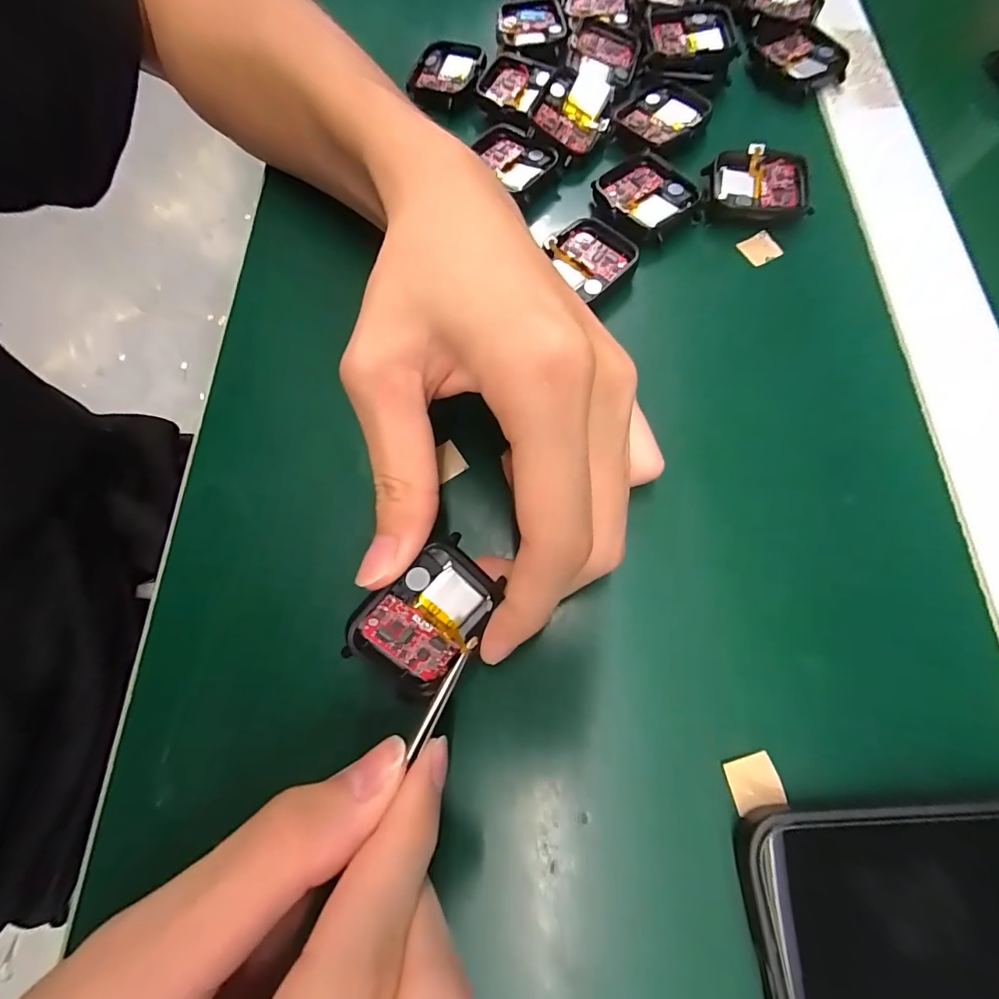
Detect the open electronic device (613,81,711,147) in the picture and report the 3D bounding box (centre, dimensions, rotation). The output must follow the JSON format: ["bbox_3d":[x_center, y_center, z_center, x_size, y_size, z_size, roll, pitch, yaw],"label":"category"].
[{"bbox_3d":[0.081,-0.194,0.219,0.036,0.006,0.035,-37,74,-10],"label":"open electronic device"}]

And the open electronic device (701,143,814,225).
[{"bbox_3d":[0.120,-0.145,0.203,0.044,0.011,0.036,9,72,5],"label":"open electronic device"}]

